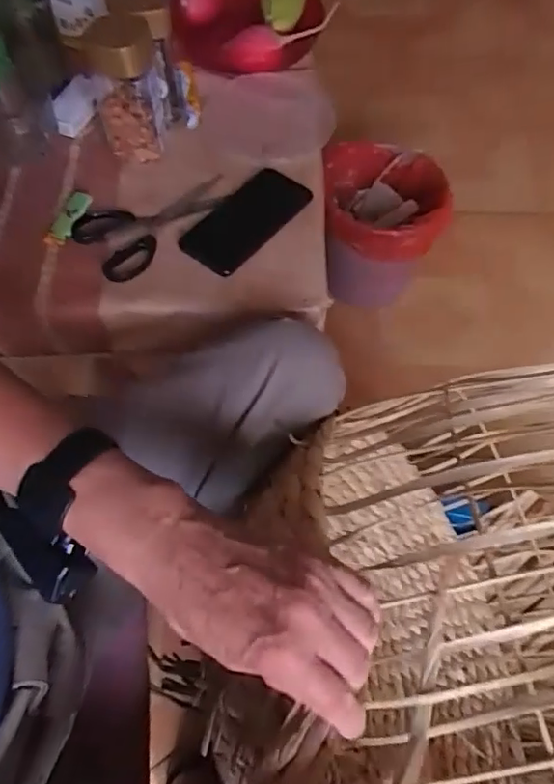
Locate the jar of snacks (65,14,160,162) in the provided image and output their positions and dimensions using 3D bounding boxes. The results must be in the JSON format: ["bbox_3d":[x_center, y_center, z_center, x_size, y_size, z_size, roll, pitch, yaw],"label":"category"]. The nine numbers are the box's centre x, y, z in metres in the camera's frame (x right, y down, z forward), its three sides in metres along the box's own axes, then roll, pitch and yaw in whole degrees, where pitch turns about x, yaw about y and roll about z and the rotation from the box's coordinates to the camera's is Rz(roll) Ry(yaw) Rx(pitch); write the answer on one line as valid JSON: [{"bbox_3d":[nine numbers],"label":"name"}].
[{"bbox_3d":[-0.176,-0.357,0.660,0.077,0.138,0.090,-20,64,-12],"label":"jar of snacks"}]

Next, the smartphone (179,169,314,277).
[{"bbox_3d":[-0.036,-0.201,0.655,0.077,0.010,0.161,37,67,17],"label":"smartphone"}]

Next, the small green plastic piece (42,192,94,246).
[{"bbox_3d":[-0.240,-0.199,0.645,0.024,0.012,0.080,12,62,5],"label":"small green plastic piece"}]

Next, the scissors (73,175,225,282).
[{"bbox_3d":[-0.149,-0.206,0.659,0.104,0.006,0.184,36,67,16],"label":"scissors"}]

